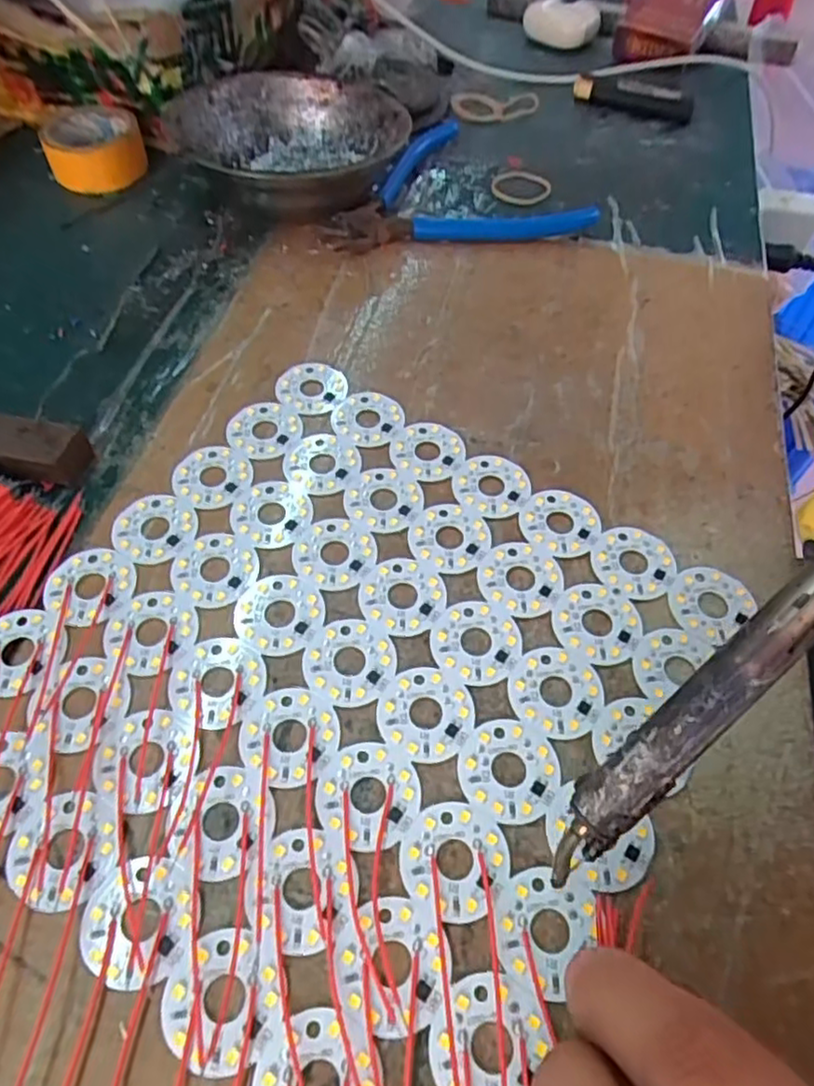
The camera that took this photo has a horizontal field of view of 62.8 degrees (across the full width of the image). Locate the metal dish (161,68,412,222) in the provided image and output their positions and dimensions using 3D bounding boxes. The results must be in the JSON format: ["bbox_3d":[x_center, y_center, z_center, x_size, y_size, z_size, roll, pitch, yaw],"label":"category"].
[{"bbox_3d":[-0.065,-0.215,0.369,0.119,0.042,0.122,1,56,-1],"label":"metal dish"}]

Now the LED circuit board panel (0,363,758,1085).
[{"bbox_3d":[-0.019,0.040,0.223,0.203,0.004,0.206,32,61,18],"label":"LED circuit board panel"}]

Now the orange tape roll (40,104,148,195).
[{"bbox_3d":[-0.181,-0.229,0.388,0.054,0.027,0.054,1,56,-1],"label":"orange tape roll"}]

